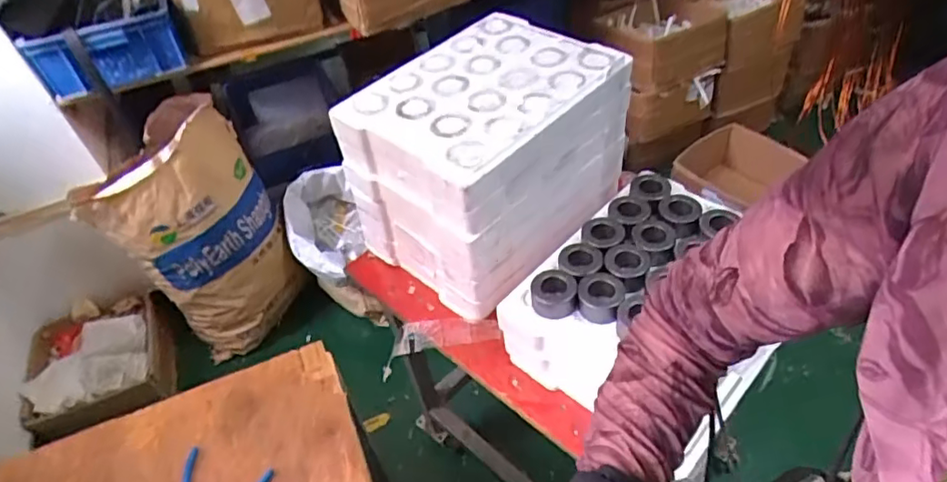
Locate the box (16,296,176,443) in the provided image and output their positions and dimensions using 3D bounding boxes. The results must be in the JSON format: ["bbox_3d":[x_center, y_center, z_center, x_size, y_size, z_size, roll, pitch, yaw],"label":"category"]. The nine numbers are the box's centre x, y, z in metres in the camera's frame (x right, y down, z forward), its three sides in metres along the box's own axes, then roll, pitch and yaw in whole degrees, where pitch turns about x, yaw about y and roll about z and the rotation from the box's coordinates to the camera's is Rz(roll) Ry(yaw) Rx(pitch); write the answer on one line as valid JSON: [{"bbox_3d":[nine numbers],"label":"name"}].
[{"bbox_3d":[-0.980,0.316,1.547,0.338,0.138,0.351,-21,48,-14],"label":"box"}]

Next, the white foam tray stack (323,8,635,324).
[{"bbox_3d":[0.026,-0.140,0.981,0.293,0.281,0.385,31,56,30],"label":"white foam tray stack"}]

